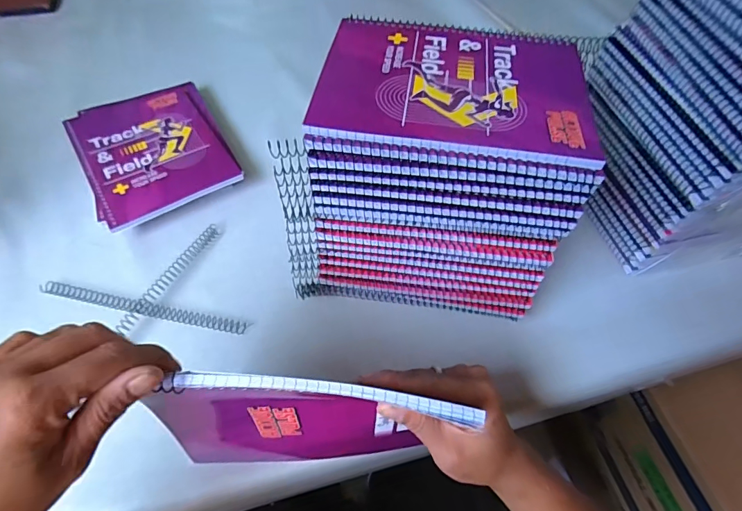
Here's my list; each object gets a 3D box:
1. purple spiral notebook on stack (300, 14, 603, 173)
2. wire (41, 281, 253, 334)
[{"bbox_3d":[0.063,-0.130,0.313,0.194,0.007,0.142,8,58,3],"label":"purple spiral notebook on stack"},{"bbox_3d":[-0.219,0.050,0.407,0.204,0.008,0.015,11,58,5],"label":"wire"}]

